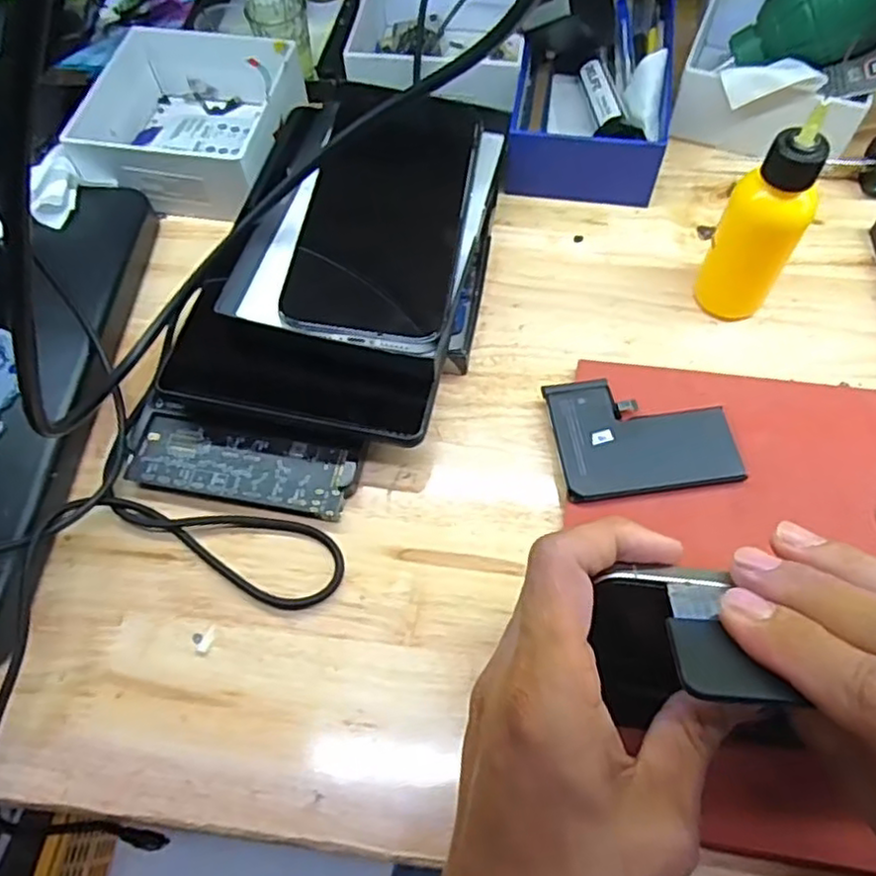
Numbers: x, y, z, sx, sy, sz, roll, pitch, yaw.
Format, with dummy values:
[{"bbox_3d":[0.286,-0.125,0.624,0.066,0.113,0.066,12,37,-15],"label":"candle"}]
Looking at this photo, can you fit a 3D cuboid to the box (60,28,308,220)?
[{"bbox_3d":[-0.140,-0.183,0.396,0.116,0.045,0.120,13,63,10],"label":"box"}]

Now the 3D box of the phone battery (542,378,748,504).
[{"bbox_3d":[0.090,-0.004,0.302,0.076,0.004,0.057,-8,66,-1],"label":"phone battery"}]

